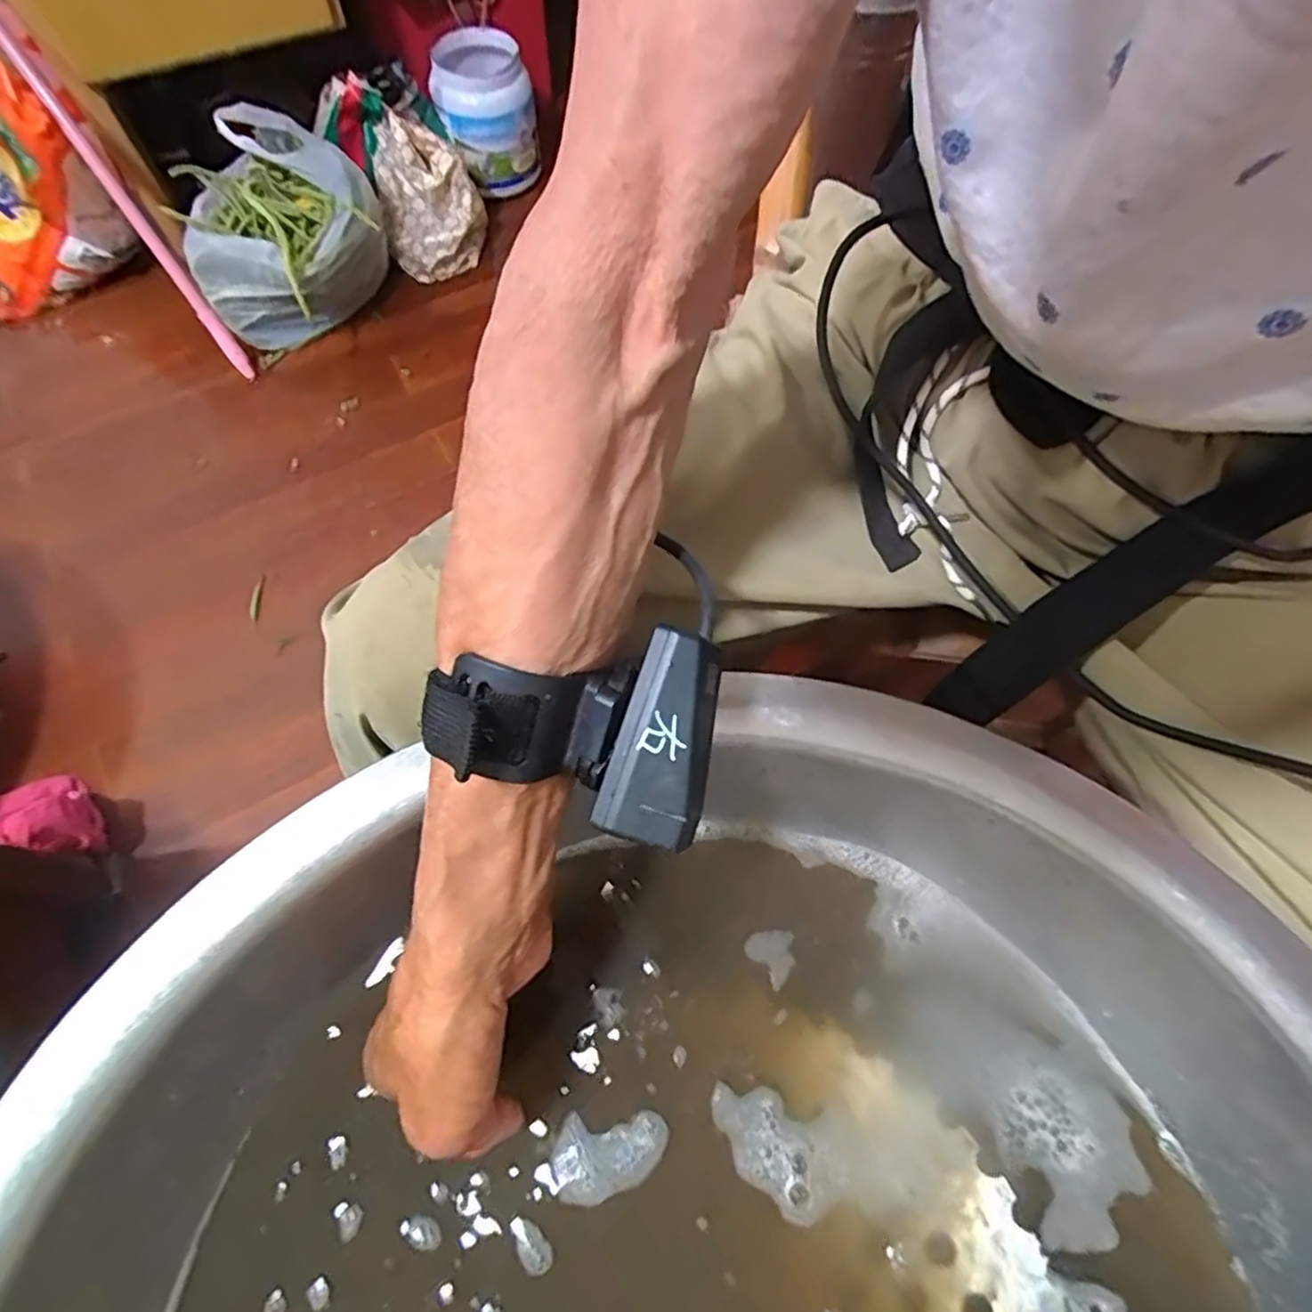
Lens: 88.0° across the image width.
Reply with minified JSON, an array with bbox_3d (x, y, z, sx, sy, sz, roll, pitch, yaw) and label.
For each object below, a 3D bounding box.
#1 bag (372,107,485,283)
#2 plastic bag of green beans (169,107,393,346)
[{"bbox_3d":[-0.324,-0.646,0.963,0.129,0.152,0.136,-27,70,-13],"label":"bag"},{"bbox_3d":[-0.474,-0.535,0.885,0.189,0.204,0.222,7,66,1],"label":"plastic bag of green beans"}]

